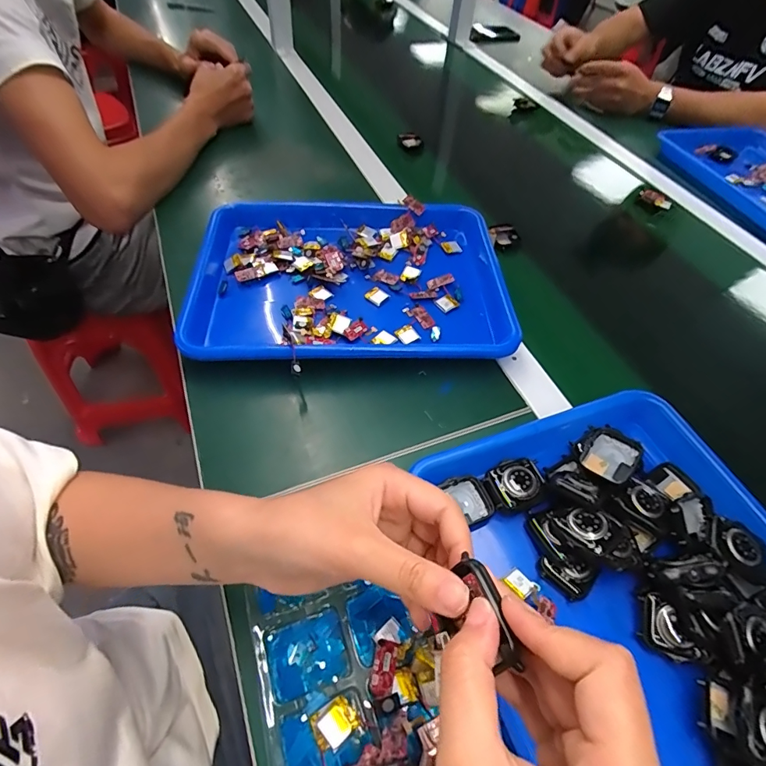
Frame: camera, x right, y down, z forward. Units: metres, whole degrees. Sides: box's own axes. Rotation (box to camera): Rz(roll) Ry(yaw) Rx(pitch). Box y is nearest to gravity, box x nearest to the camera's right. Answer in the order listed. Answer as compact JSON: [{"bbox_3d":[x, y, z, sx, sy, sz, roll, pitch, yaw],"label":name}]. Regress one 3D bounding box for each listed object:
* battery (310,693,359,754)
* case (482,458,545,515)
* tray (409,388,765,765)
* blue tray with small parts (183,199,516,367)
[{"bbox_3d":[-0.028,0.200,0.261,0.025,0.010,0.020,-30,61,-25],"label":"battery"},{"bbox_3d":[0.101,0.075,0.334,0.045,0.009,0.036,-25,58,-22],"label":"case"},{"bbox_3d":[0.189,0.161,0.284,0.235,0.053,0.321,-13,55,-15],"label":"tray"},{"bbox_3d":[-0.033,-0.123,0.499,0.335,0.041,0.270,3,52,-3],"label":"blue tray with small parts"}]

